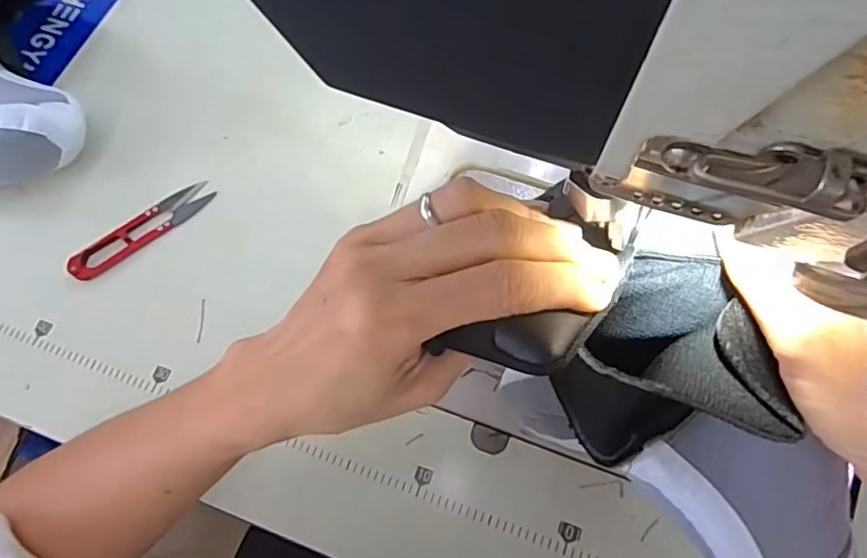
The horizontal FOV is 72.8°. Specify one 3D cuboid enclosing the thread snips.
[{"bbox_3d":[-0.226,-0.039,0.459,0.116,0.014,0.025,-39,72,-13],"label":"thread snips"}]

